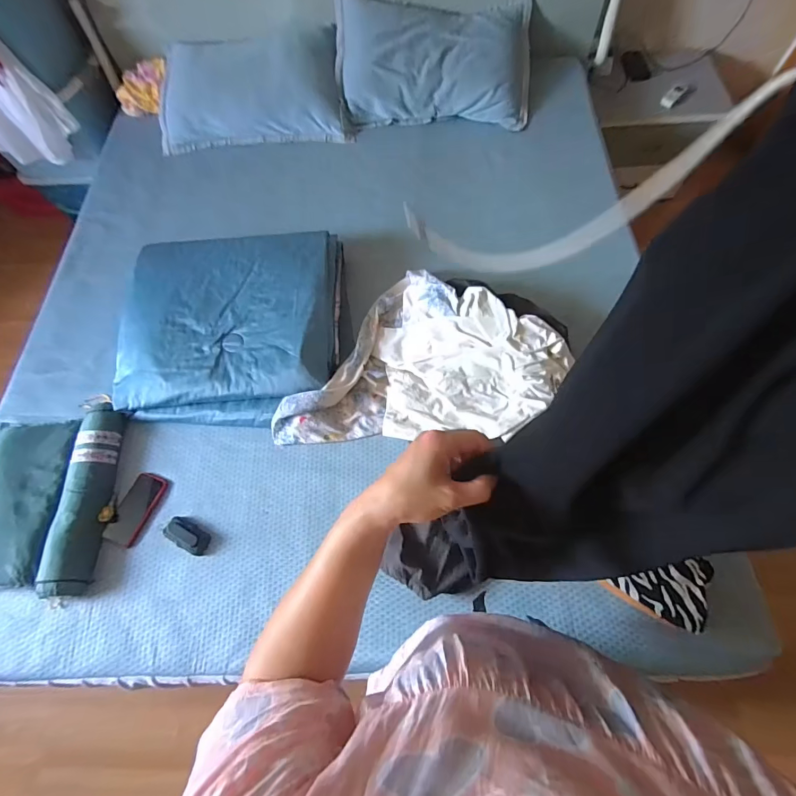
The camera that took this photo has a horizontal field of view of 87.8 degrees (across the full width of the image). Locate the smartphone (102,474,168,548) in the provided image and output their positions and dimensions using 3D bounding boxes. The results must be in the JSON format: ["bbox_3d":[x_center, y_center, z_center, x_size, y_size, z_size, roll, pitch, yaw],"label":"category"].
[{"bbox_3d":[-0.623,0.263,0.983,0.077,0.012,0.163,18,64,3],"label":"smartphone"}]

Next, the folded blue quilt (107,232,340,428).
[{"bbox_3d":[-0.440,-0.192,1.095,0.551,0.131,0.512,-1,66,3],"label":"folded blue quilt"}]

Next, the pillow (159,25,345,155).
[{"bbox_3d":[-0.525,-1.087,1.464,0.634,0.092,0.405,-7,93,3],"label":"pillow"}]

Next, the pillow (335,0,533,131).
[{"bbox_3d":[0.125,-1.168,1.447,0.677,0.103,0.428,3,101,0],"label":"pillow"}]

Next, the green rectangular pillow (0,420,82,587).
[{"bbox_3d":[-0.904,0.233,0.963,0.229,0.046,0.380,-4,66,2],"label":"green rectangular pillow"}]

